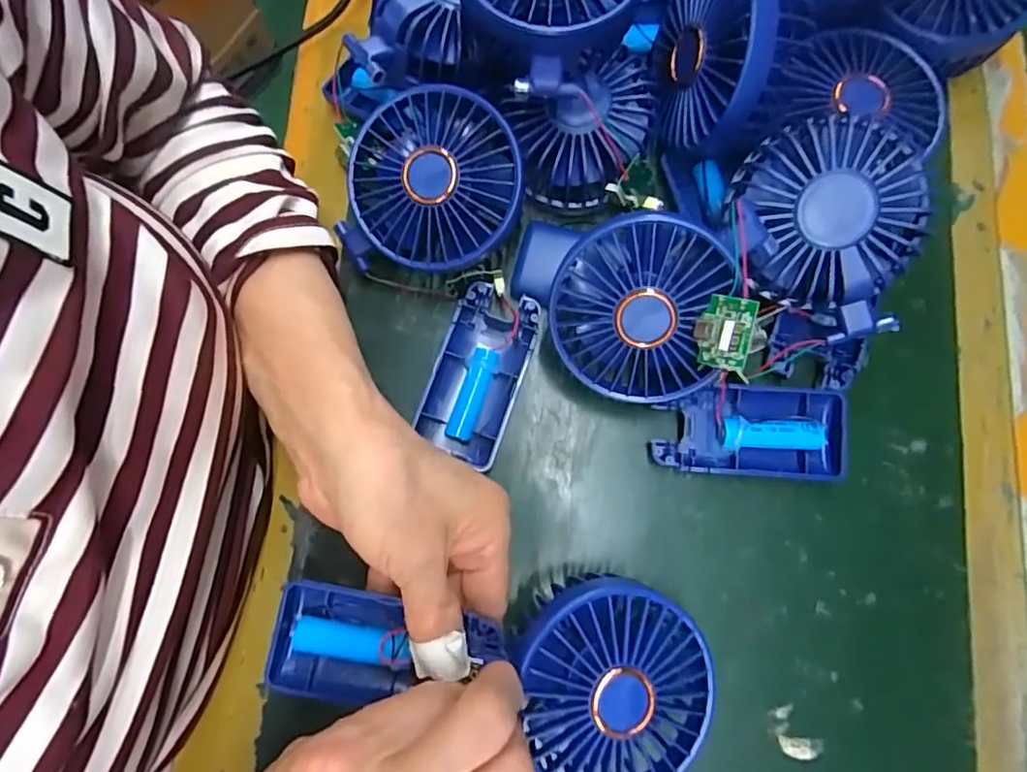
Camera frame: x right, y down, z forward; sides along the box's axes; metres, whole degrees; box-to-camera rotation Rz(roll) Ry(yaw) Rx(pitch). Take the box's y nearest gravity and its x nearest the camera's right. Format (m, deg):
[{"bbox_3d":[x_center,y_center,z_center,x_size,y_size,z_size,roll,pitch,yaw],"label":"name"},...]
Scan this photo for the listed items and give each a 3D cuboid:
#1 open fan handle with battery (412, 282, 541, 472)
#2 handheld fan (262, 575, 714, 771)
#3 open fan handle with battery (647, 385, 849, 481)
[{"bbox_3d":[-0.018,-0.006,0.303,0.044,0.014,0.088,21,80,5],"label":"open fan handle with battery"},{"bbox_3d":[-0.009,0.117,0.239,0.180,0.028,0.082,7,79,2],"label":"handheld fan"},{"bbox_3d":[0.118,0.024,0.294,0.094,0.020,0.043,3,79,2],"label":"open fan handle with battery"}]

